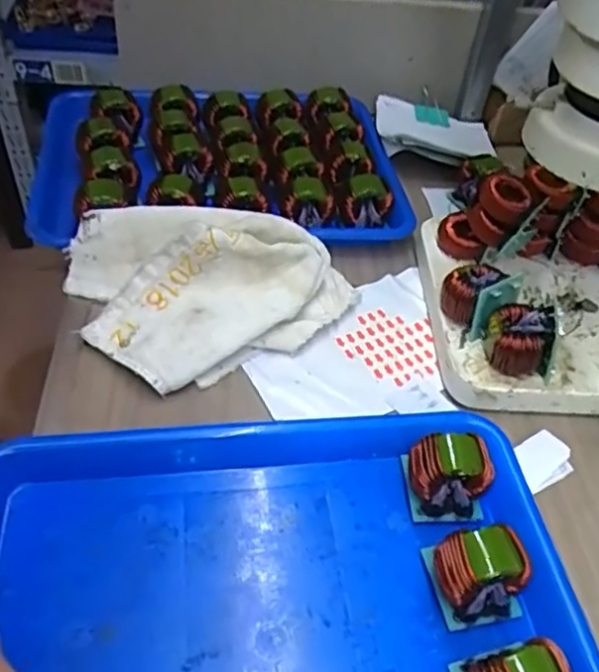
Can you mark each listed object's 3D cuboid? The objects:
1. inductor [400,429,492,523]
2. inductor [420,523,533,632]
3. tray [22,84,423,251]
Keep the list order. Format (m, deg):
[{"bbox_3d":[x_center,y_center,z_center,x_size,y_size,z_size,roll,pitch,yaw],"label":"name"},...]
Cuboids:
[{"bbox_3d":[0.089,0.084,0.382,0.045,0.046,0.043,2,47,-4],"label":"inductor"},{"bbox_3d":[0.098,0.130,0.348,0.042,0.046,0.045,-6,48,-12],"label":"inductor"},{"bbox_3d":[-0.077,-0.166,0.587,0.328,0.049,0.229,-4,47,-10],"label":"tray"}]

